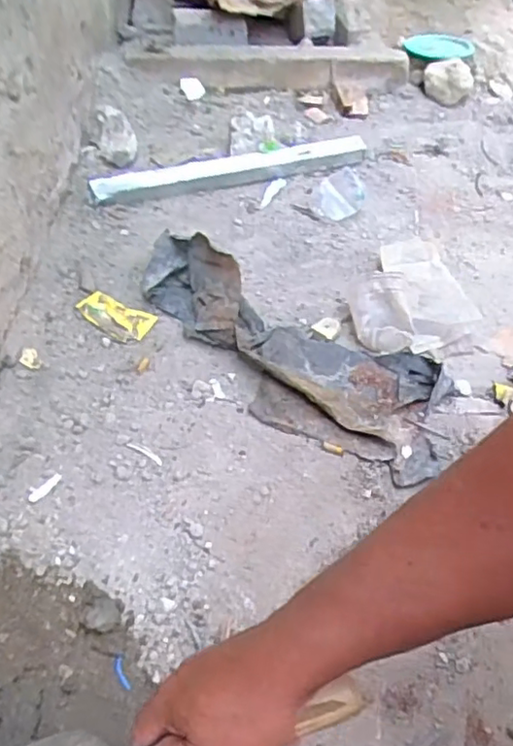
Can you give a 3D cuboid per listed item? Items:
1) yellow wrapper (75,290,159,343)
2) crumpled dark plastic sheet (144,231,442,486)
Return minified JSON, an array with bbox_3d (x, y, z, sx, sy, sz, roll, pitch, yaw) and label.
[{"bbox_3d":[-0.186,-0.074,0.818,0.094,0.012,0.057,22,50,13],"label":"yellow wrapper"},{"bbox_3d":[0.025,-0.032,0.777,0.445,0.052,0.178,27,51,17],"label":"crumpled dark plastic sheet"}]

